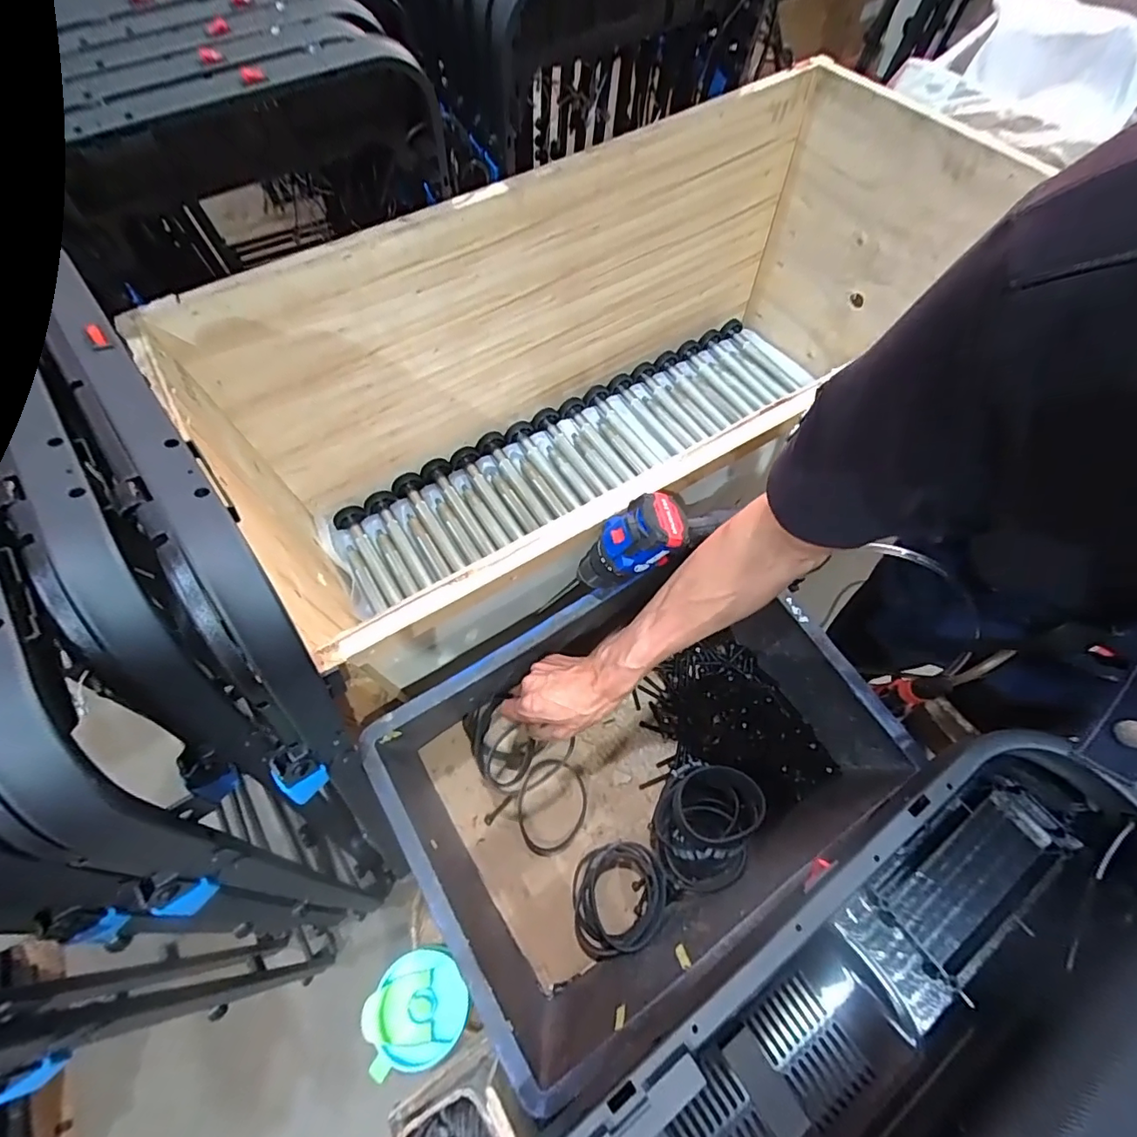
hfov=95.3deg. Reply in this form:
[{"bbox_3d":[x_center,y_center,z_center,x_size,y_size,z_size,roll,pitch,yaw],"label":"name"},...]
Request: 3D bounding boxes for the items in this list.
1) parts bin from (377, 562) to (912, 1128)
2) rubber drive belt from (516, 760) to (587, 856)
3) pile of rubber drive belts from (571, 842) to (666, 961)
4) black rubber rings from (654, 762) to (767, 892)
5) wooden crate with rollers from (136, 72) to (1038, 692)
[{"bbox_3d":[0.061,0.206,0.591,0.462,0.195,0.370,-33,67,-14],"label":"parts bin"},{"bbox_3d":[-0.021,0.292,0.636,0.083,0.005,0.108,15,74,1],"label":"rubber drive belt"},{"bbox_3d":[0.053,0.370,0.587,0.111,0.057,0.095,-20,65,-8],"label":"pile of rubber drive belts"},{"bbox_3d":[0.152,0.286,0.580,0.099,0.098,0.129,23,66,12],"label":"black rubber rings"},{"bbox_3d":[0.088,-0.425,1.002,1.351,0.527,0.518,-34,67,-14],"label":"wooden crate with rollers"}]

